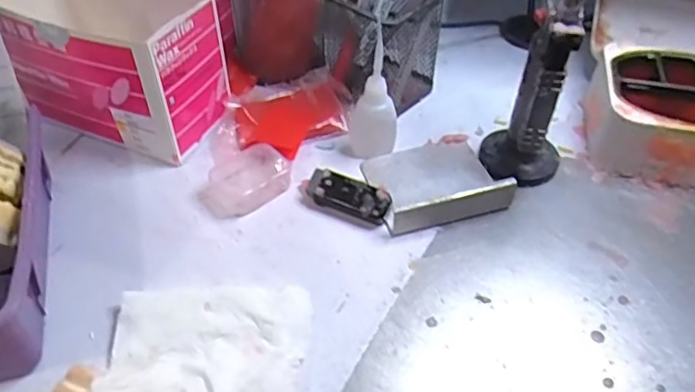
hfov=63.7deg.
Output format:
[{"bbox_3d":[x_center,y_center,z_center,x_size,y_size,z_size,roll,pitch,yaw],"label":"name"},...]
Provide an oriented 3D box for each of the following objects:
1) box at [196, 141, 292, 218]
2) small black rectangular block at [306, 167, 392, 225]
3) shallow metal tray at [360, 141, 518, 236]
[{"bbox_3d":[-0.074,-0.013,0.406,0.042,0.016,0.064,34,55,28],"label":"box"},{"bbox_3d":[0.000,0.002,0.399,0.060,0.019,0.024,20,49,18],"label":"small black rectangular block"},{"bbox_3d":[0.063,-0.016,0.411,0.090,0.029,0.081,-14,48,-13],"label":"shallow metal tray"}]

